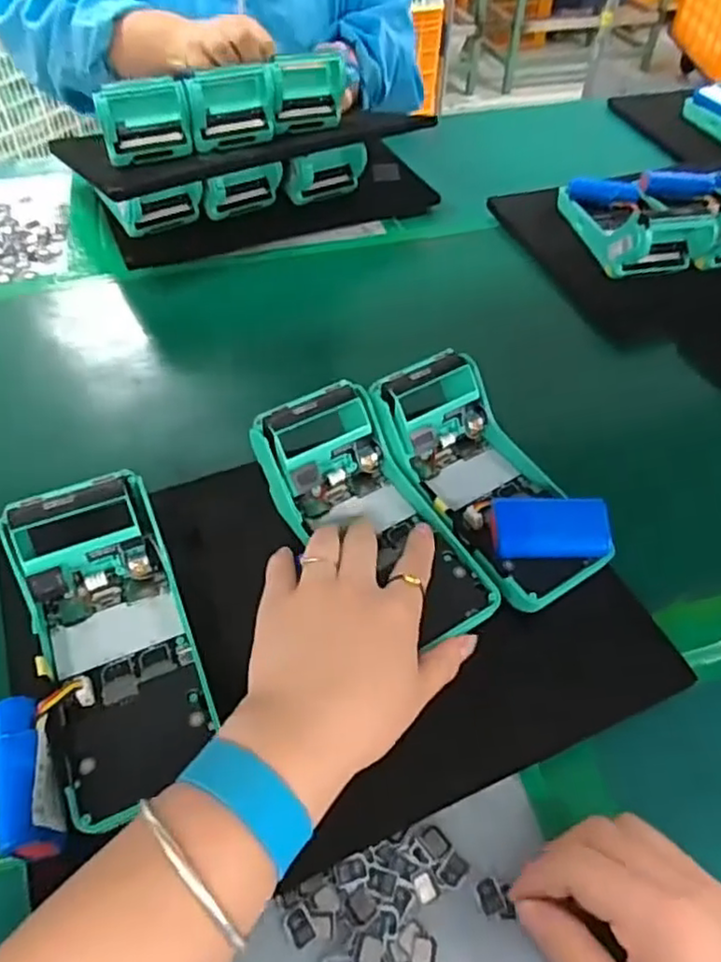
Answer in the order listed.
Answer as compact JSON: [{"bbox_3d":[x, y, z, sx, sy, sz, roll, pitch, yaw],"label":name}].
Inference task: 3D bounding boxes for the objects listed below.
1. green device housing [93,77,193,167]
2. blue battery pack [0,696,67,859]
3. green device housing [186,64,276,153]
[{"bbox_3d":[-0.192,-0.317,0.581,0.078,0.059,0.033,-15,53,-12],"label":"green device housing"},{"bbox_3d":[-0.151,0.132,0.296,0.021,0.020,0.072,-18,53,-14],"label":"blue battery pack"},{"bbox_3d":[-0.117,-0.339,0.598,0.081,0.057,0.030,-15,53,-12],"label":"green device housing"}]

